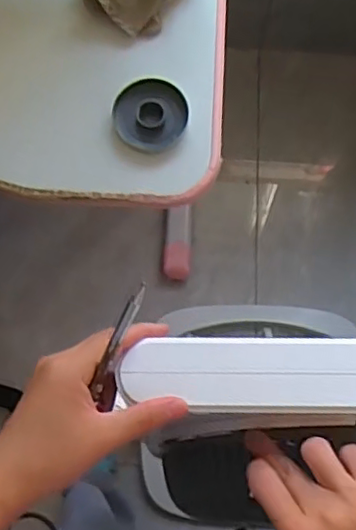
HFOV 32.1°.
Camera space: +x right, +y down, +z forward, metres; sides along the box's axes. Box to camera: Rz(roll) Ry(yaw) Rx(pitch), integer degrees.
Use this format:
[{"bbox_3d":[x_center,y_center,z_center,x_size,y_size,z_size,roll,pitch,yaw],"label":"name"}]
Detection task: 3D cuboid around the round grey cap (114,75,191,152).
[{"bbox_3d":[-0.029,-0.161,0.669,0.077,0.017,0.081,0,77,0],"label":"round grey cap"}]

